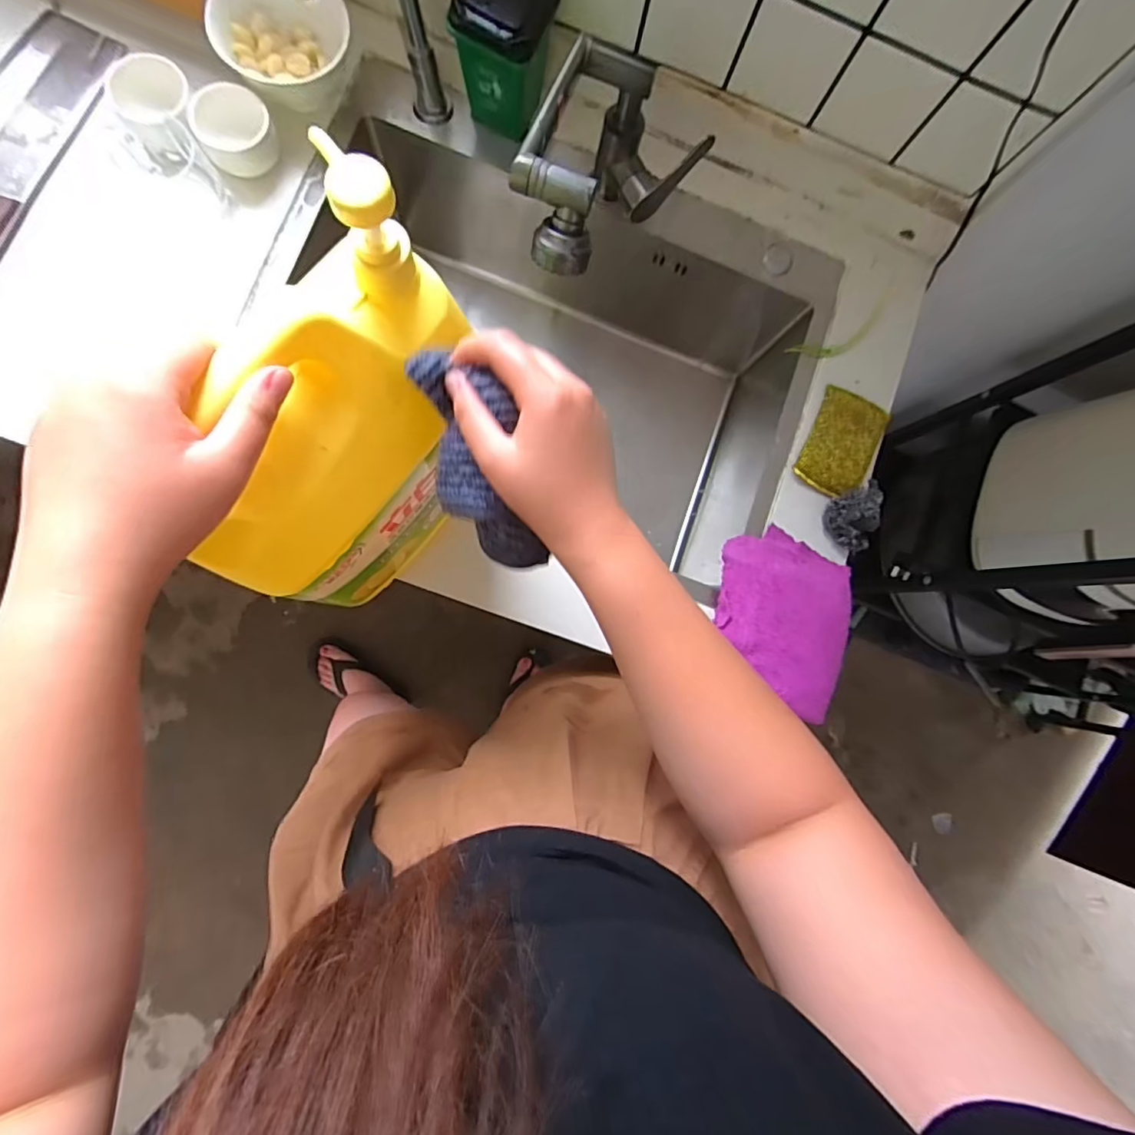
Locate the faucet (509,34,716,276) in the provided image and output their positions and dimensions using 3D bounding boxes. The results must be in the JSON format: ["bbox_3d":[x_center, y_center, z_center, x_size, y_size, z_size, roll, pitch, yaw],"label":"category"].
[{"bbox_3d":[0.030,-0.335,0.500,0.123,0.155,0.207,25,82,-5],"label":"faucet"}]

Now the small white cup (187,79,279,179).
[{"bbox_3d":[-0.314,-0.413,0.524,0.067,0.035,0.065,1,85,-7],"label":"small white cup"}]

